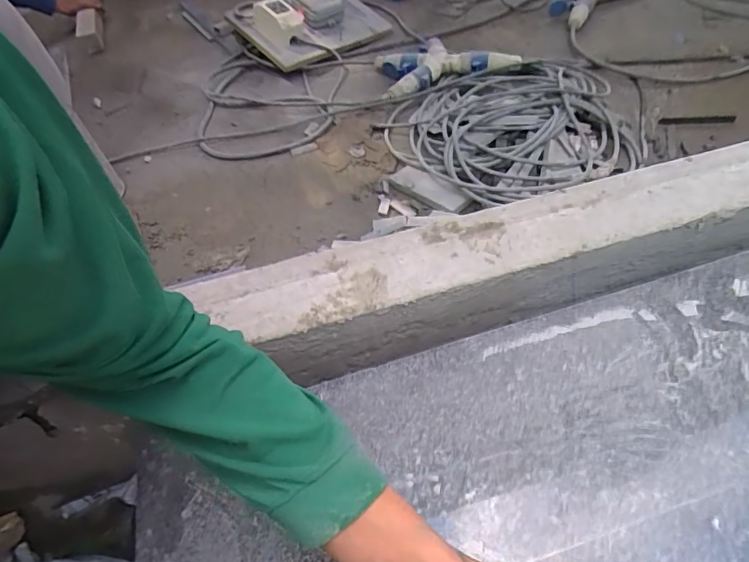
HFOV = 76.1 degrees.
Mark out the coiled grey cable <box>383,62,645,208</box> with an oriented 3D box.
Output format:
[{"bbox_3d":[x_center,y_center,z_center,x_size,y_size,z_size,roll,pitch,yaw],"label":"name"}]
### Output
[{"bbox_3d":[0.324,-0.351,1.060,0.567,0.062,0.459,-20,51,-10],"label":"coiled grey cable"}]

